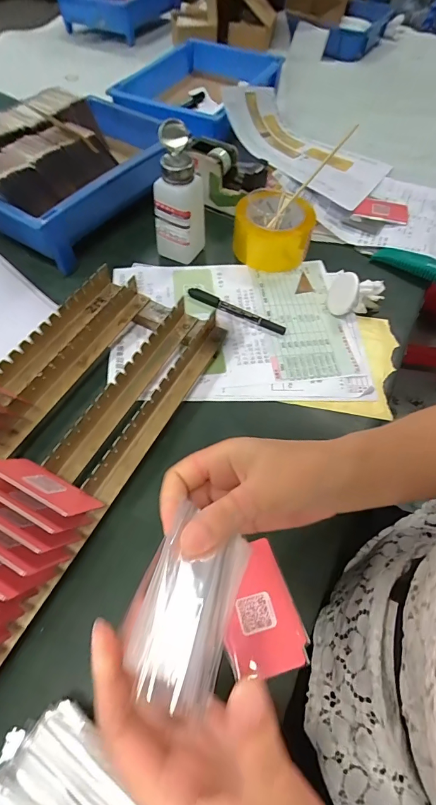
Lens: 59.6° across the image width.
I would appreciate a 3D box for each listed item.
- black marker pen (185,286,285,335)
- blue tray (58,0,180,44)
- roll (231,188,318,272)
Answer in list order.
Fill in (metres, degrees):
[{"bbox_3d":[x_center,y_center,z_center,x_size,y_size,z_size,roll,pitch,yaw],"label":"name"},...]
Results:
[{"bbox_3d":[0.022,-0.118,0.486,0.136,0.008,0.013,27,61,12],"label":"black marker pen"},{"bbox_3d":[-0.235,-1.027,0.977,0.217,0.088,0.319,25,60,11],"label":"blue tray"},{"bbox_3d":[0.078,-0.247,0.539,0.106,0.069,0.106,2,58,-3],"label":"roll"}]

